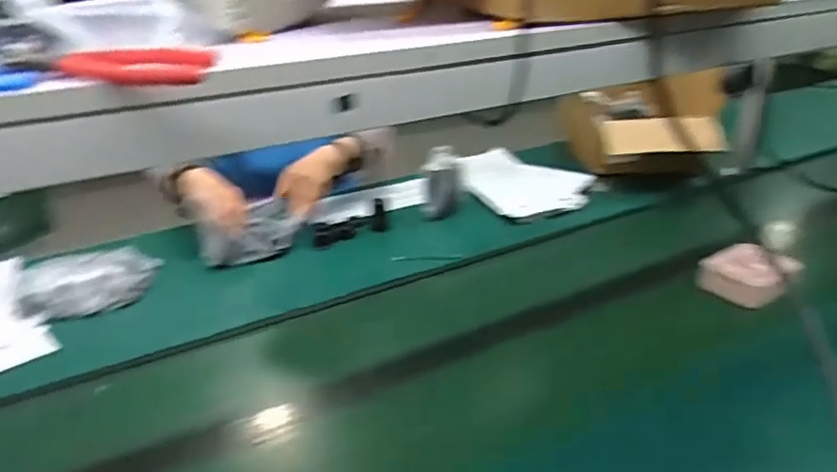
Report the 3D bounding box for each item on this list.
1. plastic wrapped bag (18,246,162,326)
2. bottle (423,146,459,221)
[{"bbox_3d":[-0.537,0.075,1.005,0.210,0.052,0.148,-9,31,-16],"label":"plastic wrapped bag"},{"bbox_3d":[0.050,-0.112,1.239,0.082,0.141,0.071,1,26,4],"label":"bottle"}]

